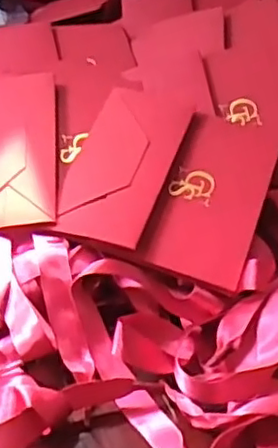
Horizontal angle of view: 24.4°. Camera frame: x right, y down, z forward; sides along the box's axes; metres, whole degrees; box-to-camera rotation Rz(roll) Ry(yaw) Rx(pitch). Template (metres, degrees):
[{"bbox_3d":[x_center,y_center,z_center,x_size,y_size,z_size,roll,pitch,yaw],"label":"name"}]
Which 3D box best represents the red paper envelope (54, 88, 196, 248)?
[{"bbox_3d":[-0.011,-0.045,0.459,0.067,0.009,0.134,13,57,16],"label":"red paper envelope"}]

